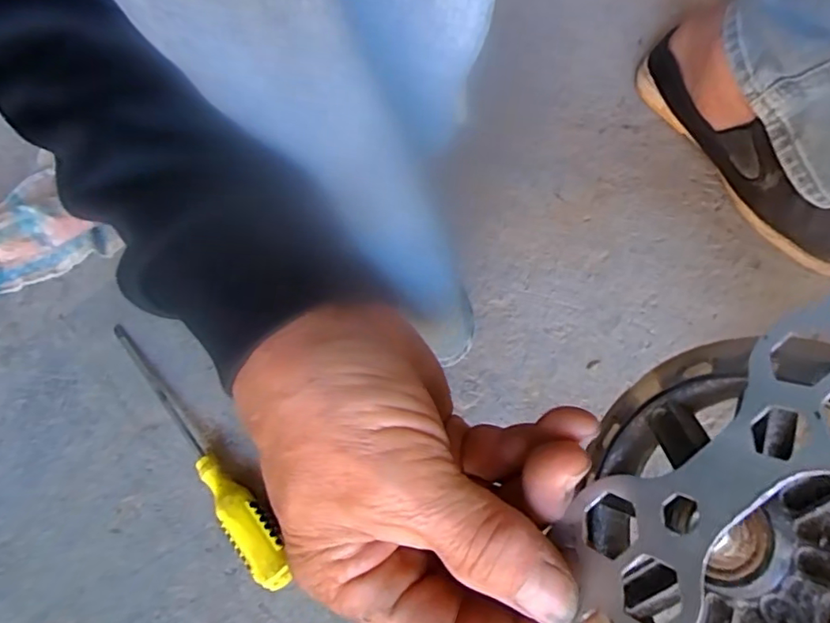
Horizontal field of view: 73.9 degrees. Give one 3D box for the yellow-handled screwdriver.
[{"bbox_3d":[-0.161,0.096,0.409,0.028,0.027,0.242,-37,71,-12],"label":"yellow-handled screwdriver"}]

